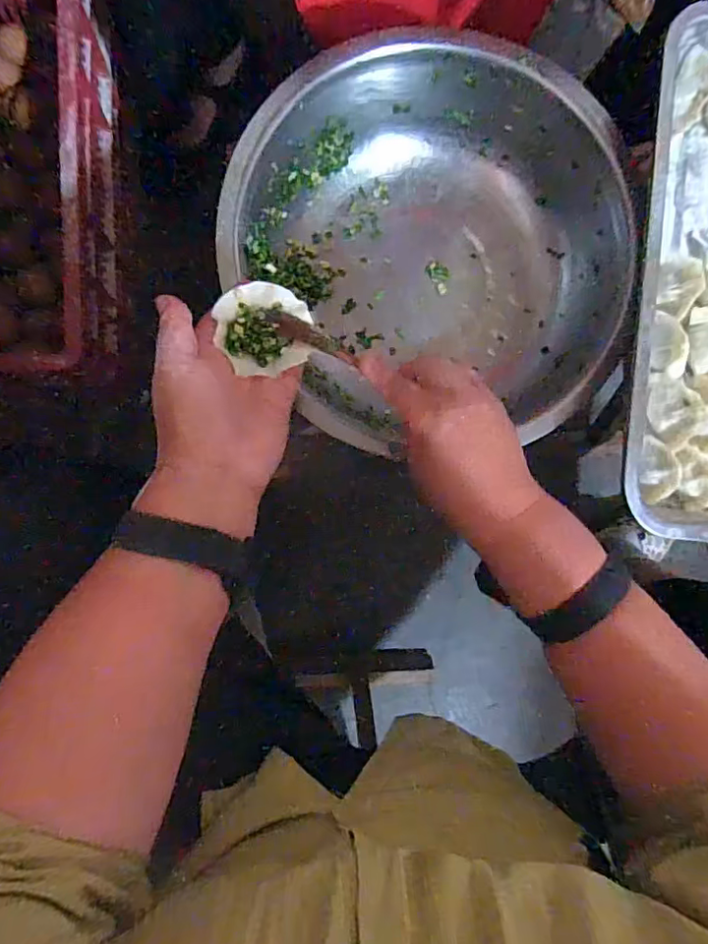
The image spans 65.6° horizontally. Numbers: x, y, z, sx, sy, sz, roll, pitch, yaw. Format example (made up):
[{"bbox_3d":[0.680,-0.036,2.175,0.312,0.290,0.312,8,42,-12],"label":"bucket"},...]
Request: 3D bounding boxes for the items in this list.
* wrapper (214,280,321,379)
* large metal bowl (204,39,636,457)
[{"bbox_3d":[-0.061,-0.103,0.388,0.064,0.019,0.062,-25,95,-8],"label":"wrapper"},{"bbox_3d":[0.057,-0.192,0.491,0.331,0.125,0.303,1,91,-10],"label":"large metal bowl"}]

